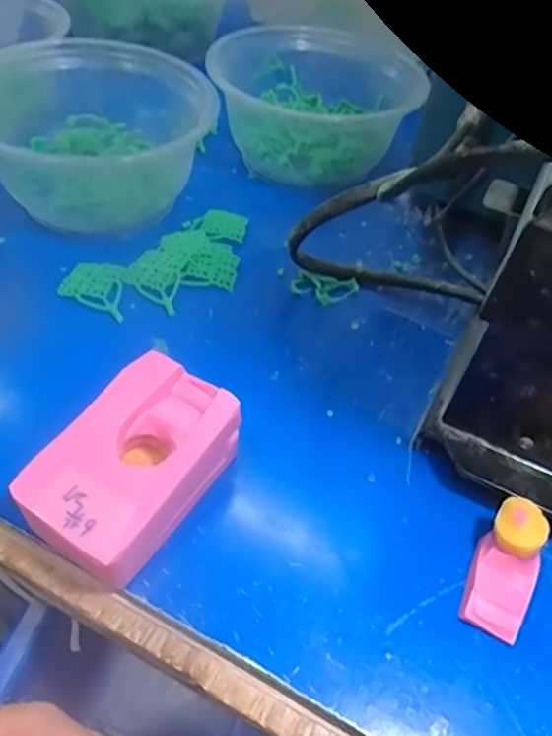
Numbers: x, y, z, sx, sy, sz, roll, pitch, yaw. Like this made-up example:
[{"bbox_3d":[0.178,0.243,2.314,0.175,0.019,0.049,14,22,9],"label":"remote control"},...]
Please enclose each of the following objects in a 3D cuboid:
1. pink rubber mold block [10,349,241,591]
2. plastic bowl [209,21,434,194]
[{"bbox_3d":[-0.050,0.038,0.206,0.048,0.038,0.073,31,52,19],"label":"pink rubber mold block"},{"bbox_3d":[0.027,-0.175,0.371,0.110,0.059,0.106,36,54,23],"label":"plastic bowl"}]

